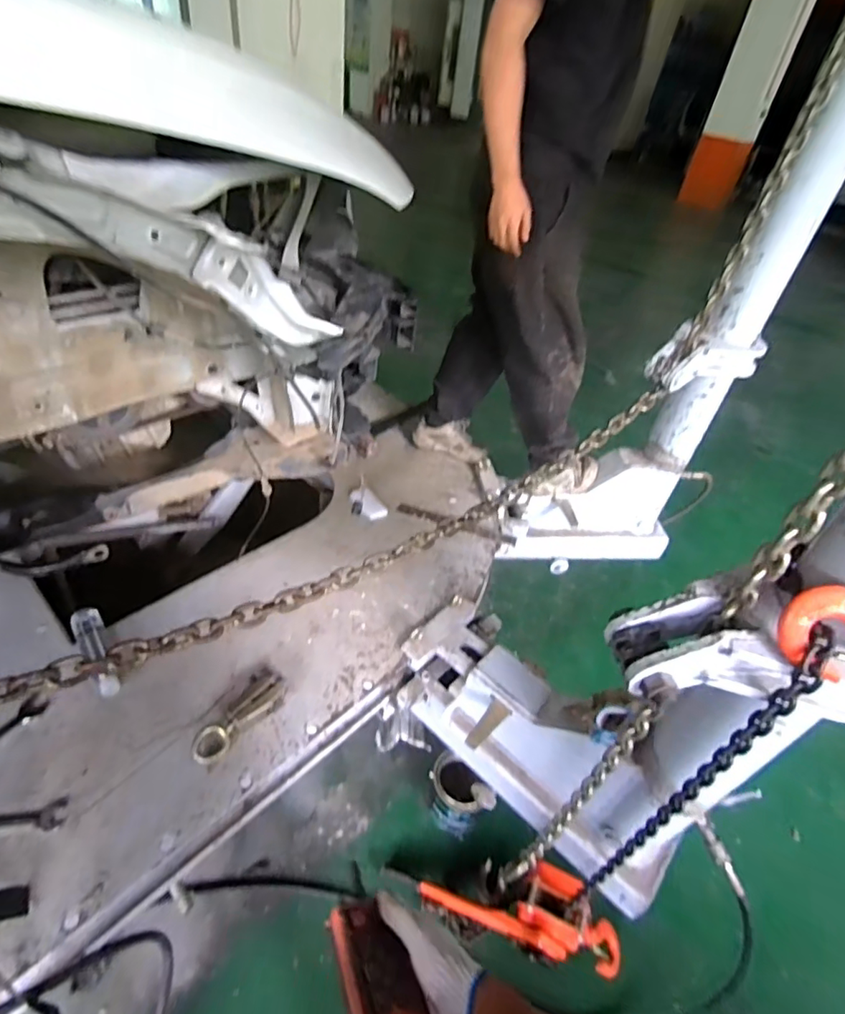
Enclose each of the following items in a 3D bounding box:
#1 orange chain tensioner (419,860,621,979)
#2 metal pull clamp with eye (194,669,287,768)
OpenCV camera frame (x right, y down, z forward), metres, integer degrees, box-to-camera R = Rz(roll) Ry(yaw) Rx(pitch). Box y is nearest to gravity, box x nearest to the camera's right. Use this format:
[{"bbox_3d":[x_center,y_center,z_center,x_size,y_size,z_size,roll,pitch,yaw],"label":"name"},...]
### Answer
[{"bbox_3d":[0.227,0.892,1.200,0.453,0.202,0.143,18,42,12],"label":"orange chain tensioner"},{"bbox_3d":[-0.345,0.402,1.044,0.079,0.046,0.201,25,44,19],"label":"metal pull clamp with eye"}]

